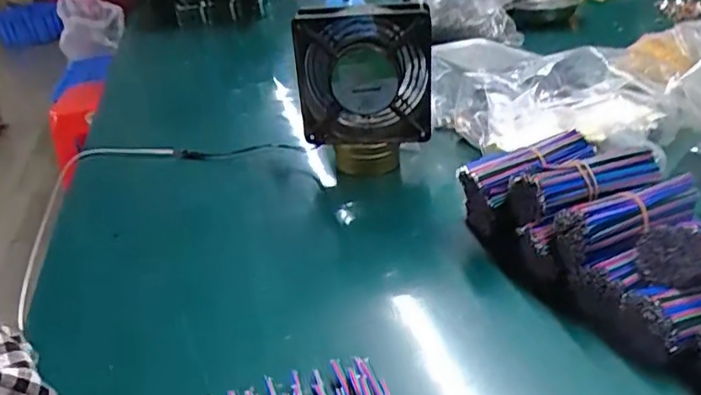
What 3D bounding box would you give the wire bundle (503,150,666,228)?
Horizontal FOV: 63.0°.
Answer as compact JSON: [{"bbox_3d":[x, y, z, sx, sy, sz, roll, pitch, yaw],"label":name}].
[{"bbox_3d":[0.163,-0.008,0.395,0.106,0.029,0.032,-9,28,-4],"label":"wire bundle"}]

